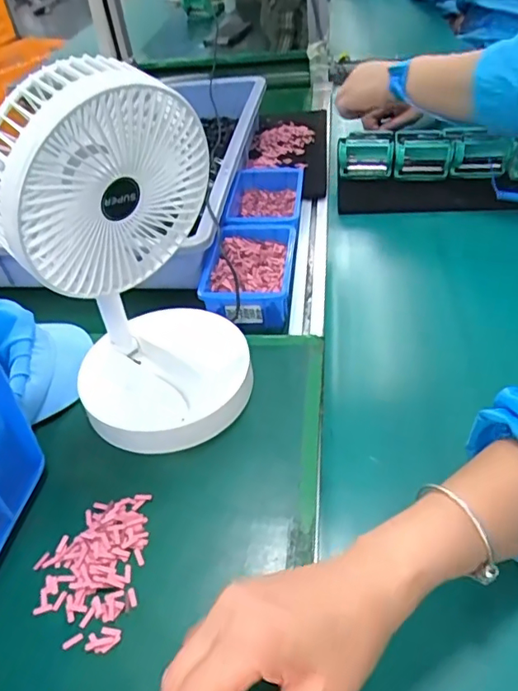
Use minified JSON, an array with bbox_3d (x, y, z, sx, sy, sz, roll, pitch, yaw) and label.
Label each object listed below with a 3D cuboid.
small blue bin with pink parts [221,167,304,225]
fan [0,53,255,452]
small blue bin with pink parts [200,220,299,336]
[{"bbox_3d":[0.009,-0.184,0.714,0.092,0.045,0.147,4,42,6],"label":"small blue bin with pink parts"},{"bbox_3d":[-0.093,-0.062,0.415,0.154,0.271,0.142,-2,42,-1],"label":"fan"},{"bbox_3d":[-0.010,-0.082,0.618,0.098,0.059,0.147,4,42,6],"label":"small blue bin with pink parts"}]

